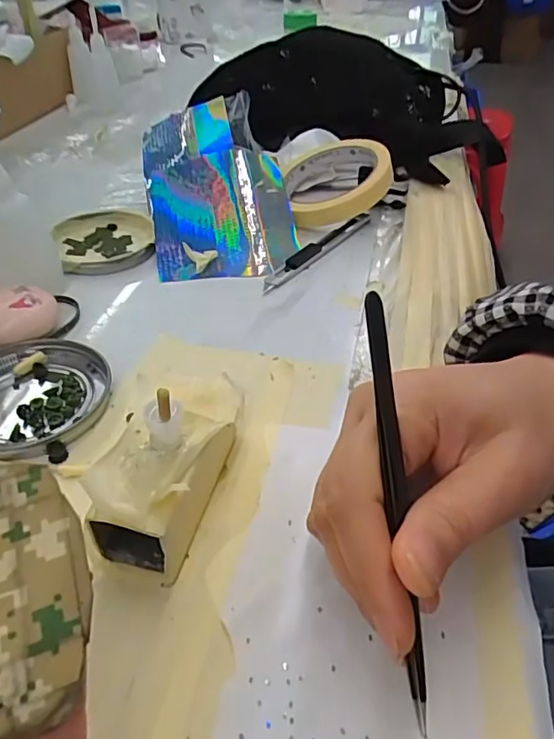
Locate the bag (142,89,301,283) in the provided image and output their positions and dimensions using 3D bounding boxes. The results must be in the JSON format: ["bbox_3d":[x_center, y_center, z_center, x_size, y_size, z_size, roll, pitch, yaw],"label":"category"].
[{"bbox_3d":[-0.045,-0.145,0.413,0.107,0.044,0.188,-8,60,-8],"label":"bag"}]

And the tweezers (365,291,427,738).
[{"bbox_3d":[0.037,0.043,0.167,0.009,0.133,0.011,-7,0,-9],"label":"tweezers"}]

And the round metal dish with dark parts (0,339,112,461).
[{"bbox_3d":[-0.125,0.012,0.272,0.077,0.008,0.078,0,40,0],"label":"round metal dish with dark parts"}]

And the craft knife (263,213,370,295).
[{"bbox_3d":[0.031,-0.088,0.393,0.015,0.008,0.128,26,46,27],"label":"craft knife"}]

